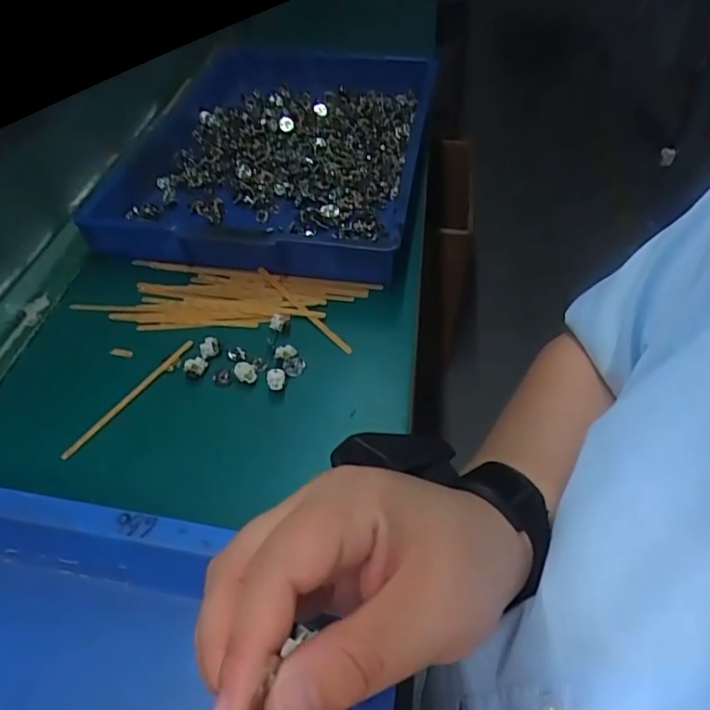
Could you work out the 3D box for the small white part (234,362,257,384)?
[{"bbox_3d":[-0.080,0.013,0.405,0.014,0.013,0.013,-1,46,1],"label":"small white part"}]

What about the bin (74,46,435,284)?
[{"bbox_3d":[-0.081,-0.247,0.627,0.310,0.055,0.467,7,47,8],"label":"bin"}]

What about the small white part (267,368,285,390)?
[{"bbox_3d":[-0.056,0.019,0.399,0.013,0.014,0.012,-8,47,-6],"label":"small white part"}]

